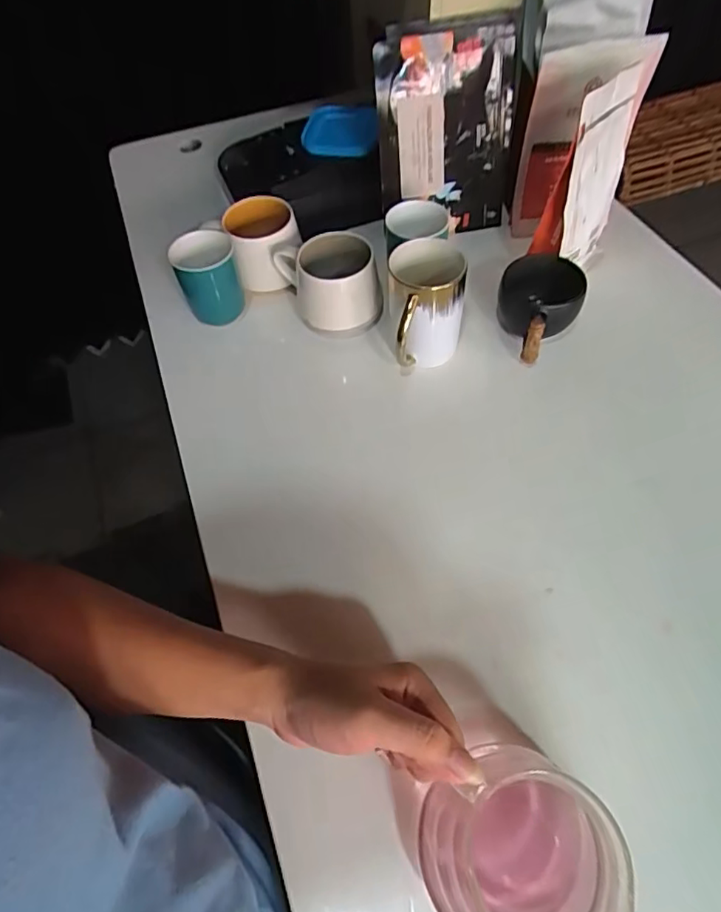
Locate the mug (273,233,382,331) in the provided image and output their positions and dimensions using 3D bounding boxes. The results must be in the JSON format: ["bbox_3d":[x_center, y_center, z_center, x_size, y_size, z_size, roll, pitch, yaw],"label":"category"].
[{"bbox_3d":[-0.031,-0.176,0.582,0.102,0.077,0.078,-12,56,-4],"label":"mug"}]

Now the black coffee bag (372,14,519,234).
[{"bbox_3d":[0.096,-0.360,0.616,0.153,0.188,0.080,3,57,6],"label":"black coffee bag"}]

